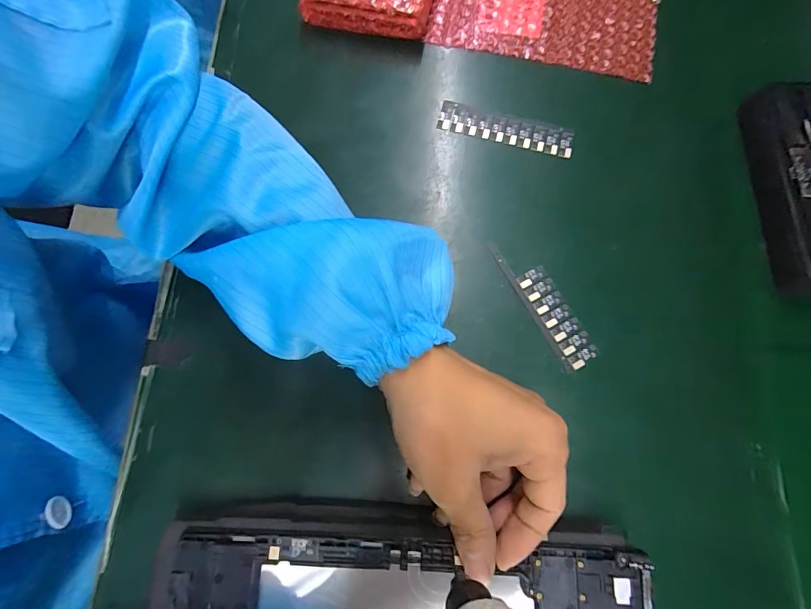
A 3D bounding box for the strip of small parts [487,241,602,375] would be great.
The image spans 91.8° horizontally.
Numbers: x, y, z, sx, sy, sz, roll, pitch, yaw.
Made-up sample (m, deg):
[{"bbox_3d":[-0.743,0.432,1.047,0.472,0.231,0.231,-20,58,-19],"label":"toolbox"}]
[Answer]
[{"bbox_3d":[0.092,-0.003,0.261,0.026,0.005,0.096,-26,79,-8],"label":"strip of small parts"}]

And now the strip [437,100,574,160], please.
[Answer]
[{"bbox_3d":[0.074,-0.130,0.291,0.099,0.004,0.024,14,84,2],"label":"strip"}]

